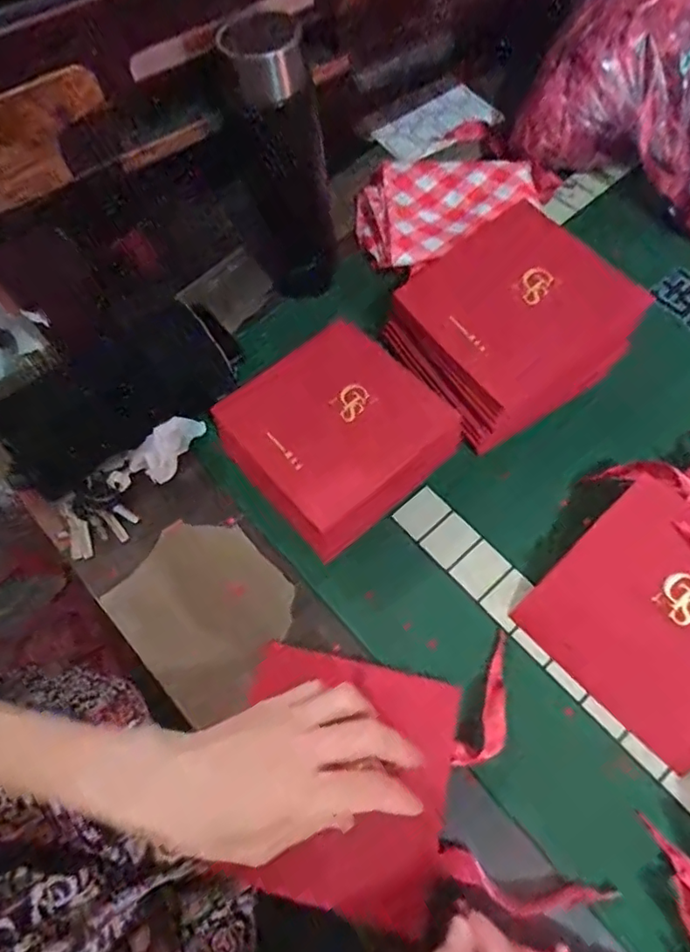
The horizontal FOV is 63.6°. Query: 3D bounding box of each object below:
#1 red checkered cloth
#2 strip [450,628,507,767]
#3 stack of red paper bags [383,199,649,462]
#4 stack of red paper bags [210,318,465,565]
[{"bbox_3d":[0.088,-0.270,0.556,0.177,0.033,0.134,-37,69,-14],"label":"red checkered cloth"},{"bbox_3d":[0.098,0.147,0.371,0.026,0.013,0.091,16,53,9],"label":"strip"},{"bbox_3d":[0.132,-0.118,0.446,0.164,0.044,0.152,-41,87,0],"label":"stack of red paper bags"},{"bbox_3d":[-0.007,-0.036,0.449,0.152,0.059,0.145,-38,69,-14],"label":"stack of red paper bags"}]

